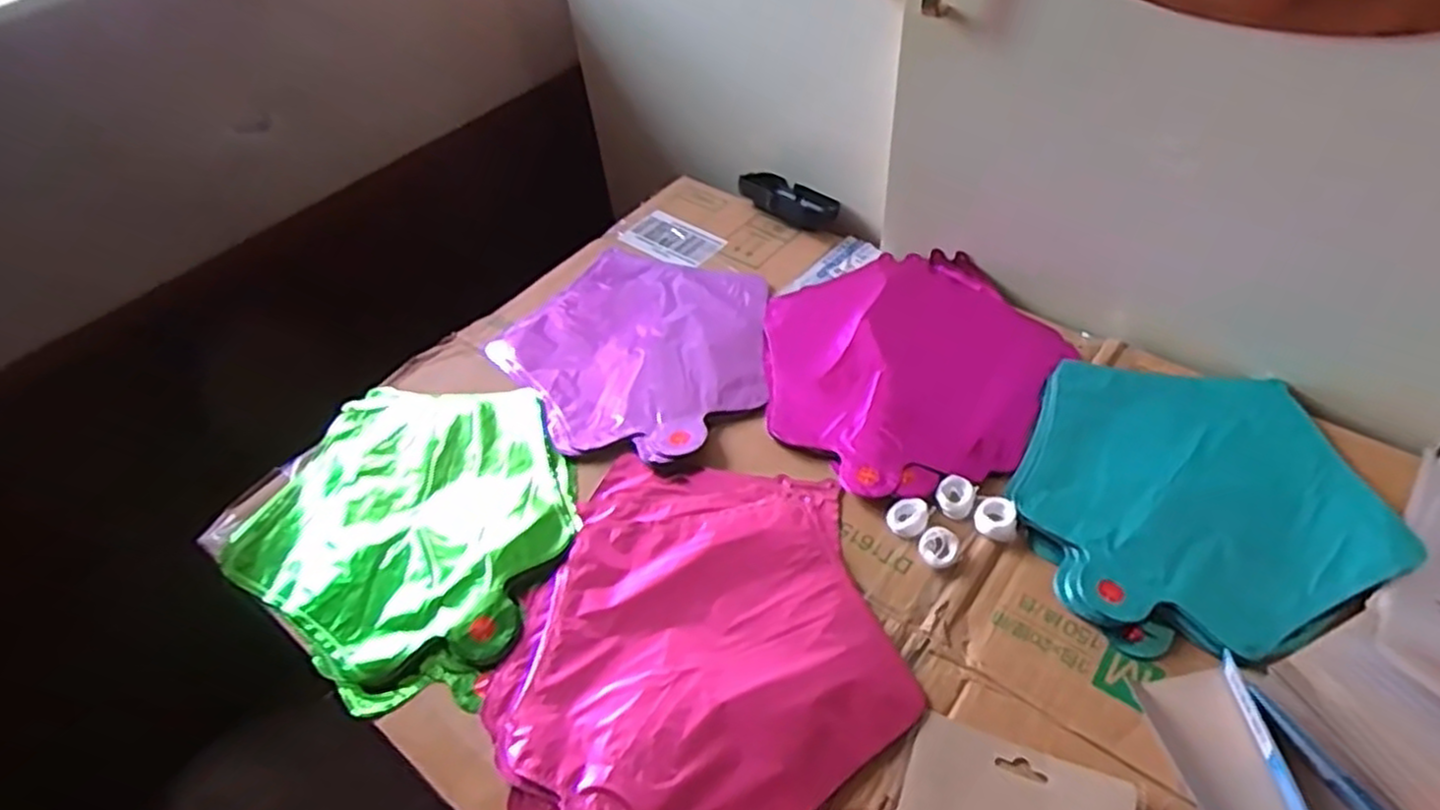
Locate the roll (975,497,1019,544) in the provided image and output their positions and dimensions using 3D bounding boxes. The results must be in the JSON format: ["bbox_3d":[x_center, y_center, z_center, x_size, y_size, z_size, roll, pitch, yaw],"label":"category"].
[{"bbox_3d":[0.188,0.078,0.523,0.027,0.011,0.028,-2,47,3],"label":"roll"}]

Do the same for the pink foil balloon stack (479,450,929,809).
[{"bbox_3d":[-0.023,0.139,0.485,0.240,0.010,0.252,-14,48,-8],"label":"pink foil balloon stack"}]

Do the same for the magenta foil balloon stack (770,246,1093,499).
[{"bbox_3d":[0.152,-0.040,0.631,0.244,0.010,0.245,-23,50,-16],"label":"magenta foil balloon stack"}]

